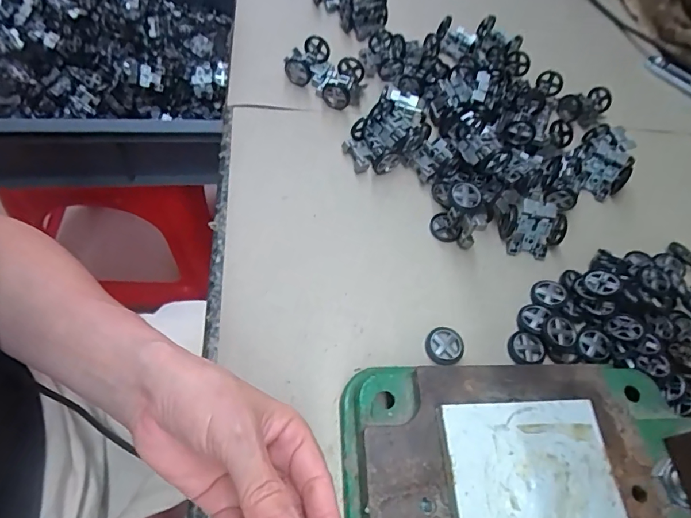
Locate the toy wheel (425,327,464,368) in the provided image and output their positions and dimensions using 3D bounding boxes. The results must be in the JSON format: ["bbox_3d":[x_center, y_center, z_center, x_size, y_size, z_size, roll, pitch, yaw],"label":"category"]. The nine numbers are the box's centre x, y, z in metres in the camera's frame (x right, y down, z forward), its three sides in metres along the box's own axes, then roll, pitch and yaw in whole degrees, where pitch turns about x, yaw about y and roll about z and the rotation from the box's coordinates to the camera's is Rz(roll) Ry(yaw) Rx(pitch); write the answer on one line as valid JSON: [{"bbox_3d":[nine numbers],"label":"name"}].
[{"bbox_3d":[0.072,0.063,0.331,0.028,0.005,0.027,4,60,-6],"label":"toy wheel"}]

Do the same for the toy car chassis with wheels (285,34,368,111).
[{"bbox_3d":[-0.020,-0.186,0.450,0.075,0.033,0.052,30,60,9],"label":"toy car chassis with wheels"}]

